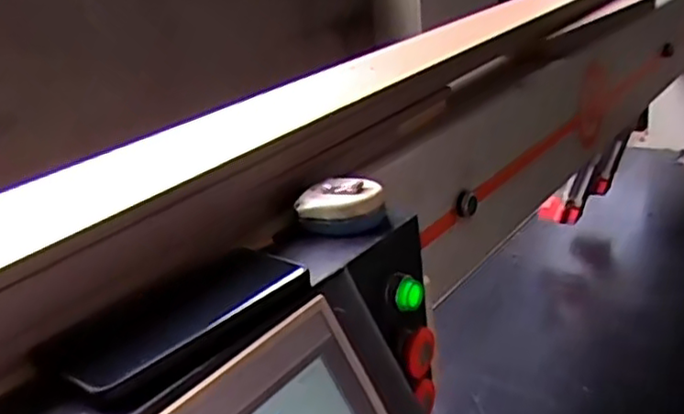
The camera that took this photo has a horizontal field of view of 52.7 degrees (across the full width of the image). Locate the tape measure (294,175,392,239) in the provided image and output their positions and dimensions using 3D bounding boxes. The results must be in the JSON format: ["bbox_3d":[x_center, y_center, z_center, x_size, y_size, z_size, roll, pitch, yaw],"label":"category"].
[{"bbox_3d":[0.002,0.000,0.537,0.066,0.032,0.048,-1,22,14],"label":"tape measure"}]

